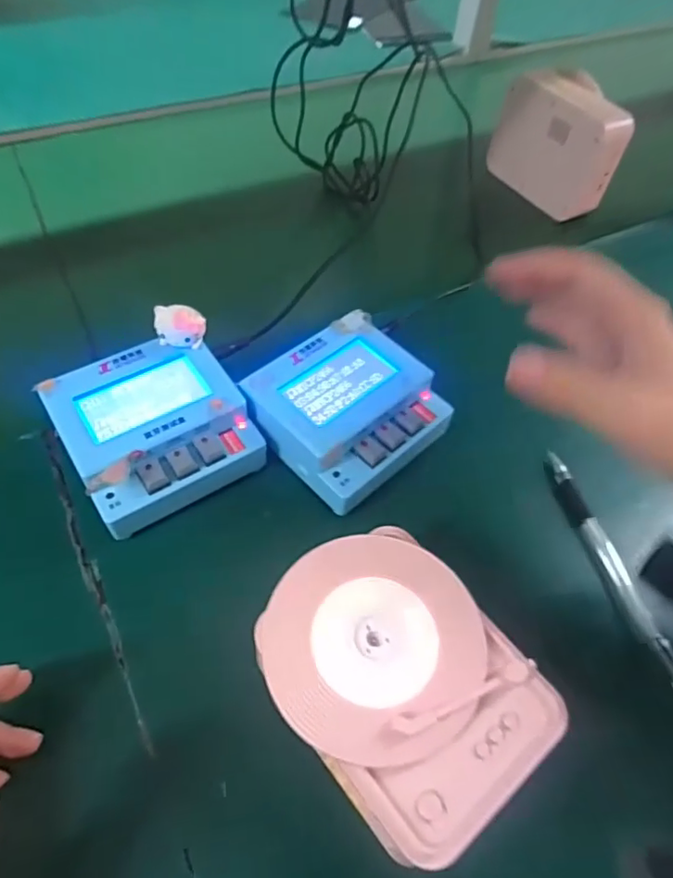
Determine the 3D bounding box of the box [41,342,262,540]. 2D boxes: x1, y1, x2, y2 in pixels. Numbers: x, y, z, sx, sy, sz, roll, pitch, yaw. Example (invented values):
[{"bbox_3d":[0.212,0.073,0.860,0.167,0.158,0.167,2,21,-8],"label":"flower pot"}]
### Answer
[{"bbox_3d":[-0.109,-0.006,0.342,0.099,0.040,0.100,-29,62,-22],"label":"box"}]

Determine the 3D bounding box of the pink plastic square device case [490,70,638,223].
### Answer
[{"bbox_3d":[0.222,-0.297,0.560,0.046,0.102,0.128,-26,61,-21],"label":"pink plastic square device case"}]

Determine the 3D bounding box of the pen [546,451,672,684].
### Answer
[{"bbox_3d":[0.164,0.075,0.337,0.014,0.010,0.157,-10,56,-12],"label":"pen"}]

